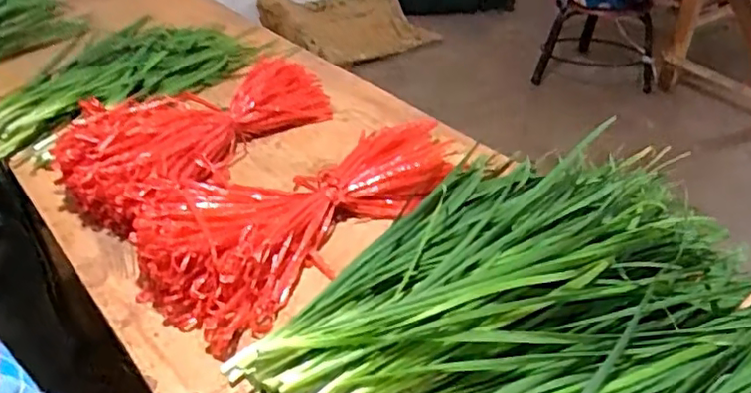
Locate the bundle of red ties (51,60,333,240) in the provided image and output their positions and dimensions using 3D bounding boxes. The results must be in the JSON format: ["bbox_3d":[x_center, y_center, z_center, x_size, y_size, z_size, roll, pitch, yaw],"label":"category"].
[{"bbox_3d":[-0.207,-0.085,0.742,0.170,0.065,0.330,27,46,31],"label":"bundle of red ties"}]

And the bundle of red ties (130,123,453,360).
[{"bbox_3d":[-0.067,-0.003,0.646,0.179,0.054,0.371,31,48,34],"label":"bundle of red ties"}]

